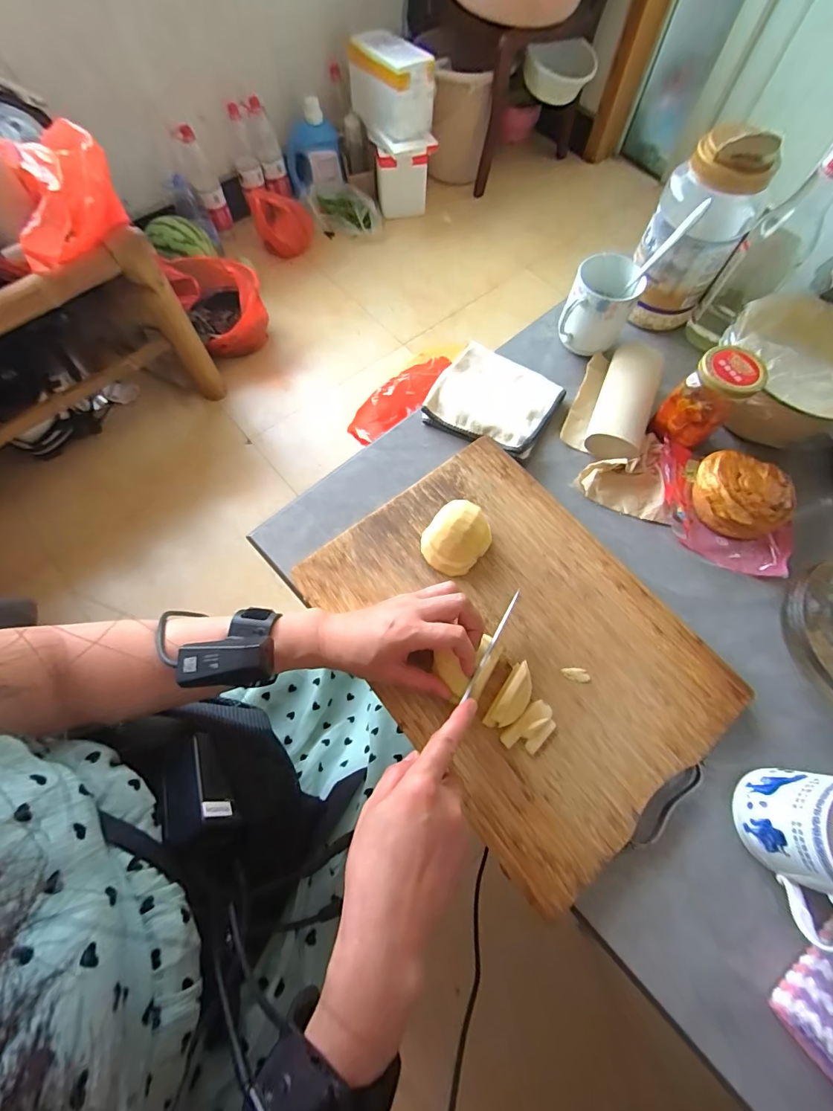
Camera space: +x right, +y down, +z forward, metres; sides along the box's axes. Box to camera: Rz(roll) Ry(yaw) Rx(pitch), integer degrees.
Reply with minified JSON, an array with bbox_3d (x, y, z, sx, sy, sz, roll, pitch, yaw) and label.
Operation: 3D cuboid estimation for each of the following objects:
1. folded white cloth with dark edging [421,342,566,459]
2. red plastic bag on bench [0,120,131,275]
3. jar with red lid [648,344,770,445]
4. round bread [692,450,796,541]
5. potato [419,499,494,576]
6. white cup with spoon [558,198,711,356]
[{"bbox_3d":[0.097,-0.196,0.521,0.138,0.022,0.132,30,71,9],"label":"folded white cloth with dark edging"},{"bbox_3d":[-0.700,-0.712,0.814,0.209,0.141,0.223,-30,73,-13],"label":"red plastic bag on bench"},{"bbox_3d":[0.325,-0.176,0.470,0.067,0.087,0.061,1,69,-2],"label":"jar with red lid"},{"bbox_3d":[0.349,-0.064,0.461,0.090,0.044,0.074,22,70,6],"label":"round bread"},{"bbox_3d":[0.041,-0.018,0.425,0.057,0.033,0.068,39,73,12],"label":"potato"},{"bbox_3d":[0.232,-0.317,0.501,0.085,0.130,0.105,31,71,10],"label":"white cup with spoon"}]

